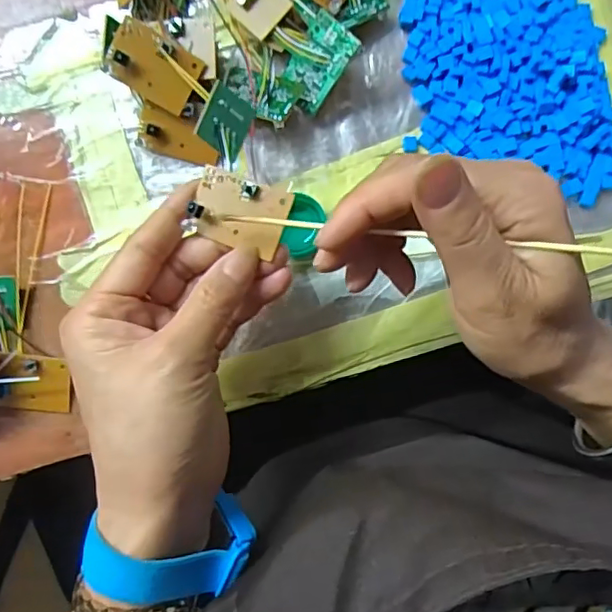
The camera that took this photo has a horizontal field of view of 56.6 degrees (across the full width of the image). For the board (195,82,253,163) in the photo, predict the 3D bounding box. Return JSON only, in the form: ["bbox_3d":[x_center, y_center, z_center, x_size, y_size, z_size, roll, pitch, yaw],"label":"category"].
[{"bbox_3d":[-0.037,-0.085,0.263,0.024,0.004,0.029,29,77,-39],"label":"board"}]

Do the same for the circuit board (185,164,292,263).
[{"bbox_3d":[-0.029,-0.041,0.246,0.043,0.013,0.030,23,86,3],"label":"circuit board"}]

